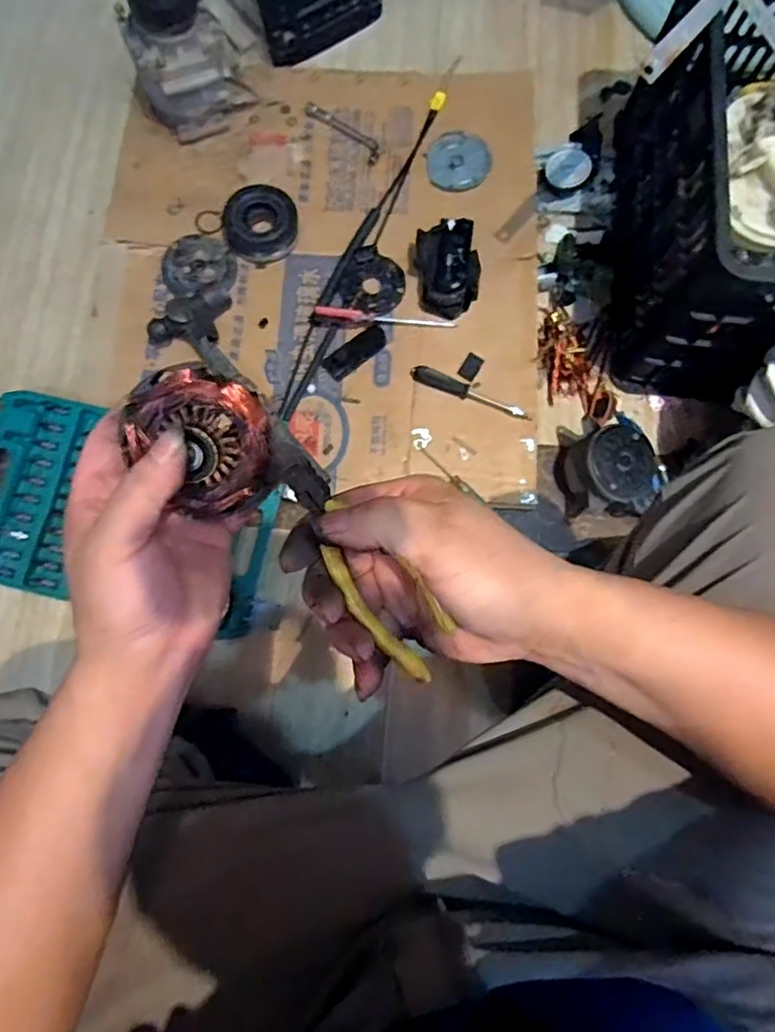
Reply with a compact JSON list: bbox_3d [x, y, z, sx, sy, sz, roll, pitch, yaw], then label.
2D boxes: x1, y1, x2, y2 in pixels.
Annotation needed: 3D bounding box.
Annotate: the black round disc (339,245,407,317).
[{"bbox_3d":[-0.020,-0.333,0.853,0.088,0.015,0.104,23,75,8],"label":"black round disc"}]

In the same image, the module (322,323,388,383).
[{"bbox_3d":[-0.045,-0.234,0.845,0.099,0.007,0.042,-40,76,-10],"label":"module"}]

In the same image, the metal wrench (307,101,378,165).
[{"bbox_3d":[-0.066,-0.591,0.911,0.033,0.010,0.151,-43,77,-10],"label":"metal wrench"}]

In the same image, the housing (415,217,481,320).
[{"bbox_3d":[0.084,-0.345,0.830,0.083,0.057,0.120,-7,76,0],"label":"housing"}]

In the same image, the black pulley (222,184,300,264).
[{"bbox_3d":[-0.189,-0.428,0.867,0.106,0.038,0.100,0,73,2],"label":"black pulley"}]

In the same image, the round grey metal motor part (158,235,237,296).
[{"bbox_3d":[-0.265,-0.358,0.849,0.103,0.031,0.099,0,73,2],"label":"round grey metal motor part"}]

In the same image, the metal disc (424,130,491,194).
[{"bbox_3d":[0.108,-0.545,0.907,0.097,0.007,0.103,0,73,2],"label":"metal disc"}]

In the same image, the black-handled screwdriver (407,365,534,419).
[{"bbox_3d":[0.113,-0.168,0.809,0.167,0.021,0.023,23,75,8],"label":"black-handled screwdriver"}]

